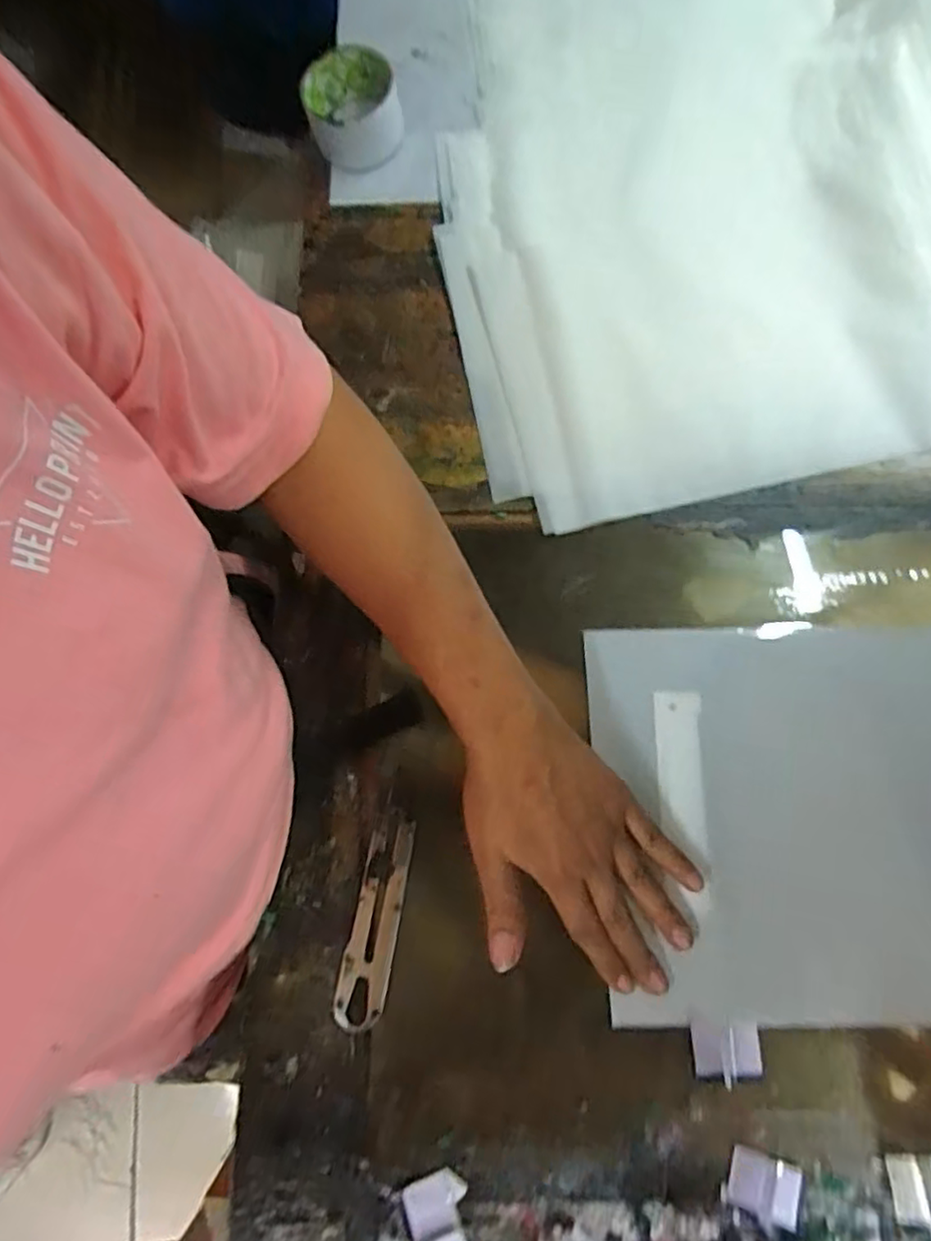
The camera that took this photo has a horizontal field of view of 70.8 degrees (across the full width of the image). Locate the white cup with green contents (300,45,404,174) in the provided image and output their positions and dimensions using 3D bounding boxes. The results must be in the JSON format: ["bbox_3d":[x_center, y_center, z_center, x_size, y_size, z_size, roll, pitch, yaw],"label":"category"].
[{"bbox_3d":[-0.101,-0.451,0.584,0.080,0.059,0.085,-18,75,-4],"label":"white cup with green contents"}]

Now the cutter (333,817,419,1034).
[{"bbox_3d":[-0.057,0.193,0.420,0.031,0.005,0.125,11,74,4],"label":"cutter"}]

